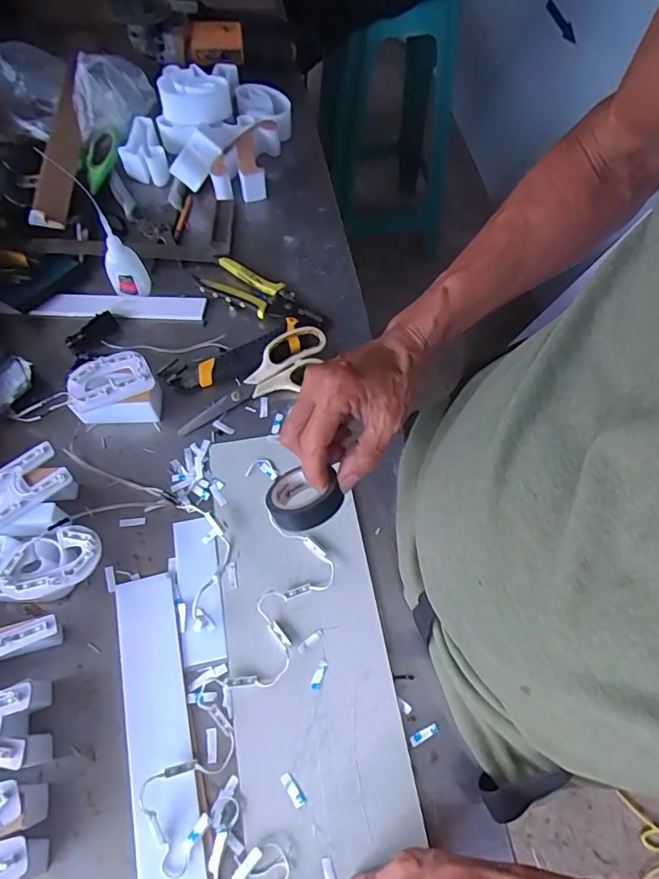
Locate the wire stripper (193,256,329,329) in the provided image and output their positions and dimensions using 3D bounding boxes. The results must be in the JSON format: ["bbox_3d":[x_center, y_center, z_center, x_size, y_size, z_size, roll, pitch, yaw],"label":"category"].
[{"bbox_3d":[-0.077,-0.175,0.617,0.157,0.026,0.054,24,67,12],"label":"wire stripper"}]

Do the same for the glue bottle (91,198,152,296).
[{"bbox_3d":[-0.241,-0.207,0.585,0.044,0.100,0.036,-27,67,-12],"label":"glue bottle"}]

